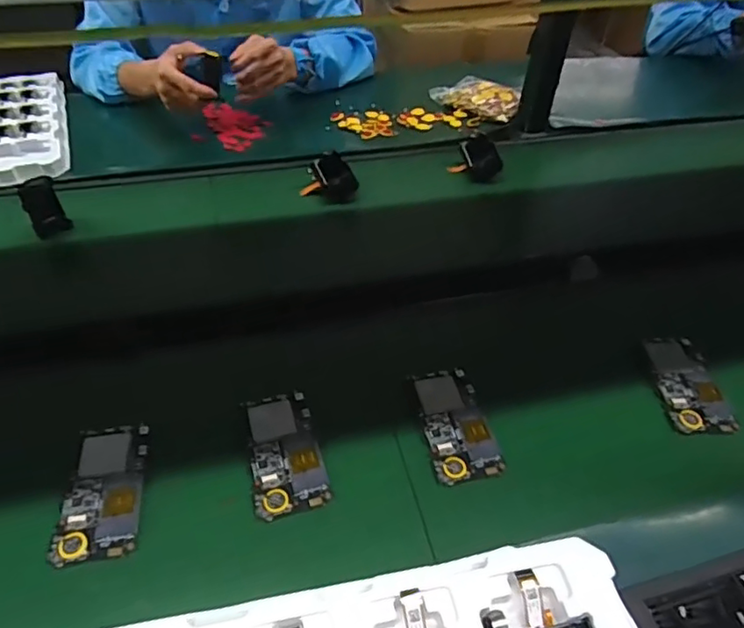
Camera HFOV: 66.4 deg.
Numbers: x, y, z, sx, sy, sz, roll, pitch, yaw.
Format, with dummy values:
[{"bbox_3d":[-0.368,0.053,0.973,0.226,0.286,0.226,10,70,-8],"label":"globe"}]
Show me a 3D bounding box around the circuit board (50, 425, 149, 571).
[{"bbox_3d":[-0.231,0.150,0.492,0.065,0.006,0.122,-5,44,-7],"label":"circuit board"}]

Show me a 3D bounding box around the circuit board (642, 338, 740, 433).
[{"bbox_3d":[0.332,0.070,0.599,0.059,0.015,0.121,1,47,-2],"label":"circuit board"}]

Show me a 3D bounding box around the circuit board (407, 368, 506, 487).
[{"bbox_3d":[0.081,0.105,0.554,0.064,0.006,0.125,-7,44,-9],"label":"circuit board"}]

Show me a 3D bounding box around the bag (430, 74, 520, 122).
[{"bbox_3d":[0.193,-0.396,1.043,0.165,0.044,0.082,31,51,28],"label":"bag"}]

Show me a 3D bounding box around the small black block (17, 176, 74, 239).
[{"bbox_3d":[-0.422,-0.137,0.735,0.044,0.072,0.022,-31,52,-30],"label":"small black block"}]

